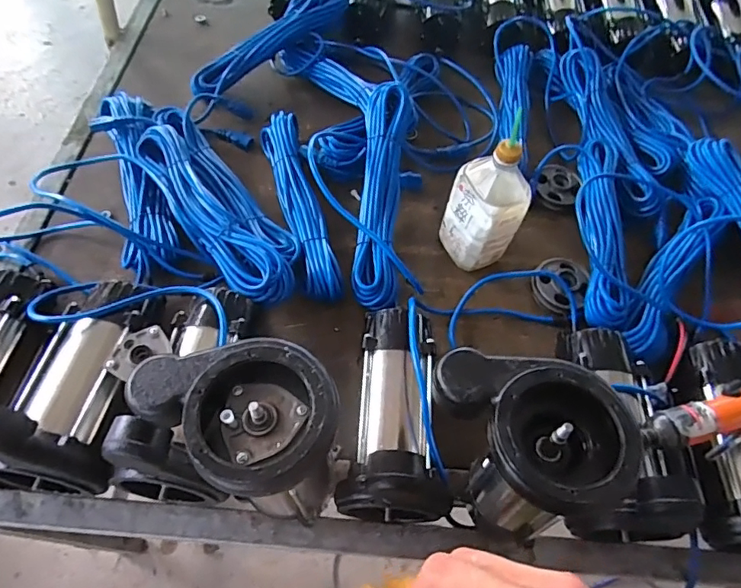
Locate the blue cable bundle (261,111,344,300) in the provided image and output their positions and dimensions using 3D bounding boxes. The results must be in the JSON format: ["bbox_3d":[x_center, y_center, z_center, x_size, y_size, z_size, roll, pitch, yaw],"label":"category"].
[{"bbox_3d":[-0.103,-0.138,0.765,0.068,0.058,0.347,-12,61,-13],"label":"blue cable bundle"}]

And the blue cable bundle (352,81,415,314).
[{"bbox_3d":[0.018,-0.151,0.743,0.066,0.041,0.351,6,73,-1],"label":"blue cable bundle"}]

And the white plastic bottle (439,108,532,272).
[{"bbox_3d":[0.160,-0.120,0.696,0.069,0.212,0.097,-27,65,-20],"label":"white plastic bottle"}]

